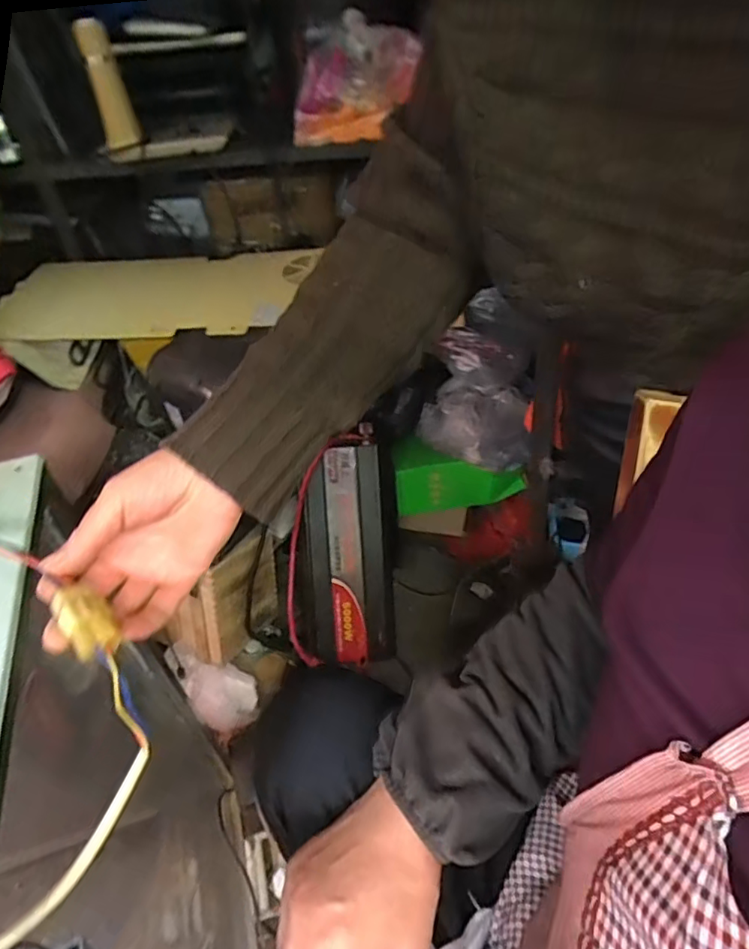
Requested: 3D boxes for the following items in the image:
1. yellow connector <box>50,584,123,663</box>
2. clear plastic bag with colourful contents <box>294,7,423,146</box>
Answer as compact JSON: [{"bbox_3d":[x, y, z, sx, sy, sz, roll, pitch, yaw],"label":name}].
[{"bbox_3d":[-0.159,0.082,0.314,0.039,0.019,0.025,32,53,32],"label":"yellow connector"},{"bbox_3d":[-0.046,-0.801,1.164,0.231,0.206,0.128,-22,46,-19],"label":"clear plastic bag with colourful contents"}]

